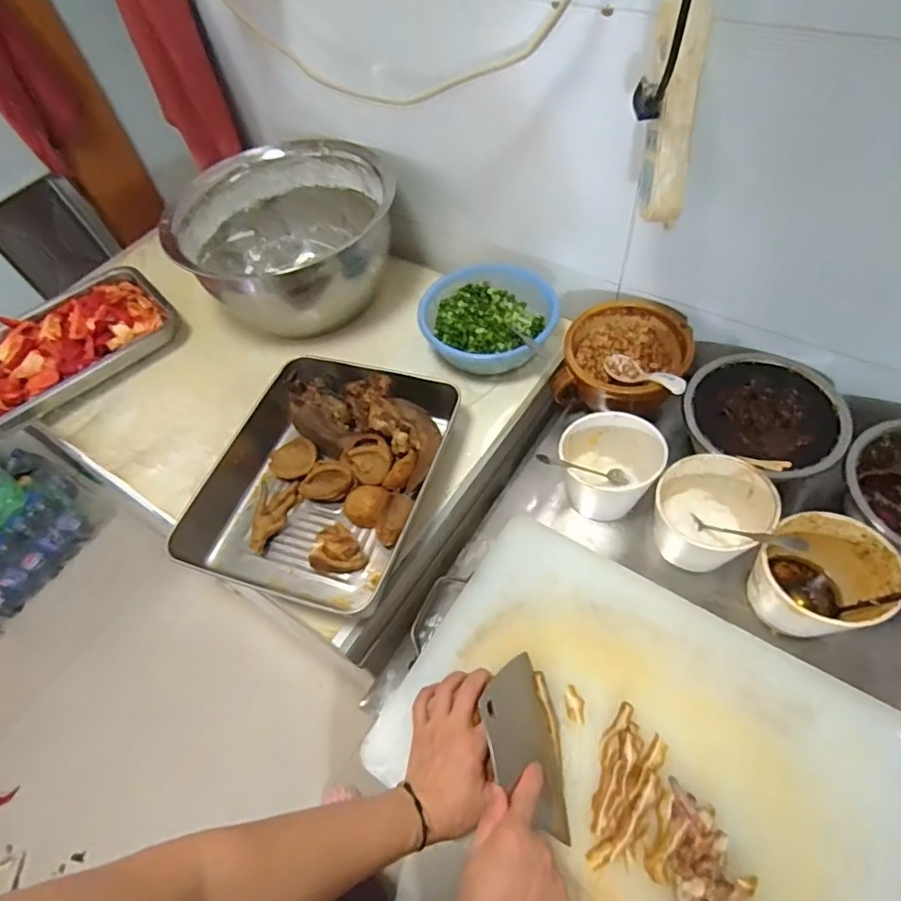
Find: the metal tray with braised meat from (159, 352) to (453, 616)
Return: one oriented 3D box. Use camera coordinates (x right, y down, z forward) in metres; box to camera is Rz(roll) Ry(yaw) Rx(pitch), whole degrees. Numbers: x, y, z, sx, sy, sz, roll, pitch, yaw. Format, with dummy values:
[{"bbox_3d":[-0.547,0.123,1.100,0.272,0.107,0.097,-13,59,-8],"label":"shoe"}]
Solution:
[{"bbox_3d":[-0.146,0.017,0.639,0.242,0.079,0.295,13,59,16],"label":"metal tray with braised meat"}]

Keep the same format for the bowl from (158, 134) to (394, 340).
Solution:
[{"bbox_3d":[-0.228,-0.308,0.822,0.294,0.153,0.294,-3,56,5],"label":"bowl"}]

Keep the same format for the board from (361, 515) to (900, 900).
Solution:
[{"bbox_3d":[0.174,0.282,0.524,0.439,0.029,0.307,26,63,22],"label":"board"}]

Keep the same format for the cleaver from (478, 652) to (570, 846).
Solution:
[{"bbox_3d":[0.068,0.311,0.485,0.071,0.026,0.240,12,52,-31],"label":"cleaver"}]

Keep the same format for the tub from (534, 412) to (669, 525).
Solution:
[{"bbox_3d":[0.193,0.019,0.674,0.111,0.106,0.129,34,65,24],"label":"tub"}]

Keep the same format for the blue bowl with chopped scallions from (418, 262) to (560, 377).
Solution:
[{"bbox_3d":[0.053,-0.182,0.761,0.176,0.060,0.186,-3,56,5],"label":"blue bowl with chopped scallions"}]

